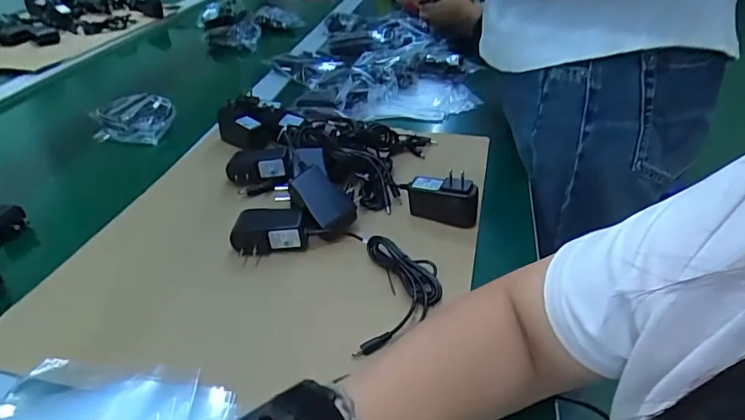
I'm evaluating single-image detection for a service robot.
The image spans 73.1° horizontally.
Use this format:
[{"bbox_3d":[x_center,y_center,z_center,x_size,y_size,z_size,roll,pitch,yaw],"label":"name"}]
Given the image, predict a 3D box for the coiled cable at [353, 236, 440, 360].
[{"bbox_3d":[0.026,0.073,0.449,0.069,0.019,0.128,2,36,2],"label":"coiled cable"}]

